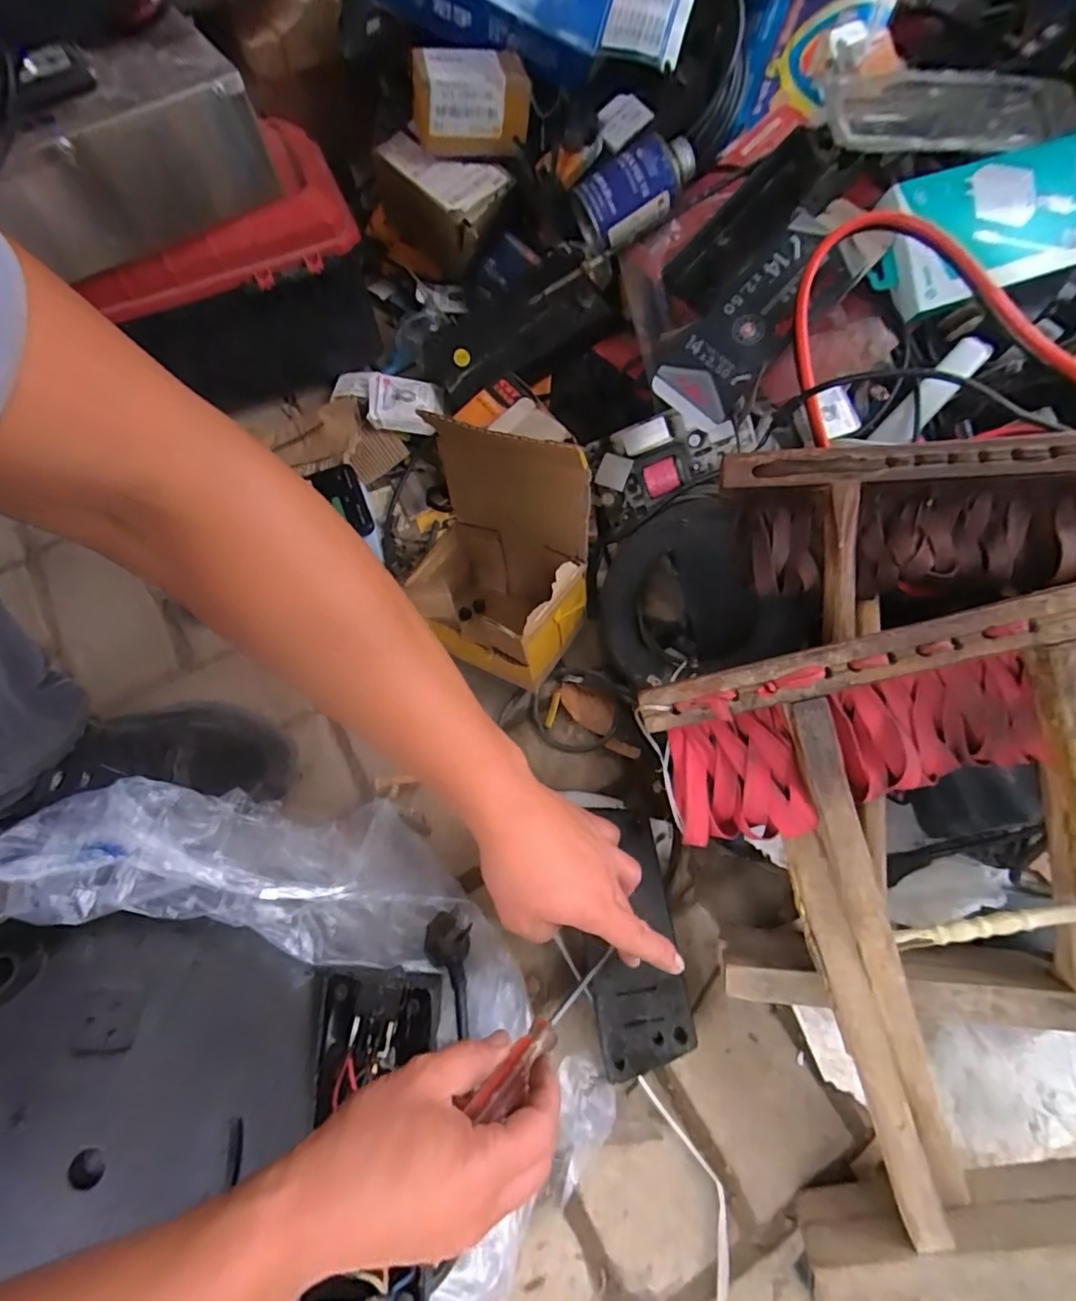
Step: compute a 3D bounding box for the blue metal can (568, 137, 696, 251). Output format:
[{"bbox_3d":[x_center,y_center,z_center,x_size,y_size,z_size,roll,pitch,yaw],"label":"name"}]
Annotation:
[{"bbox_3d":[0.098,-0.459,0.581,0.115,0.068,0.068,-32,111,9],"label":"blue metal can"}]

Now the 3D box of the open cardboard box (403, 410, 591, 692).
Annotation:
[{"bbox_3d":[-0.036,-0.064,0.474,0.141,0.177,0.123,21,70,9],"label":"open cardboard box"}]

